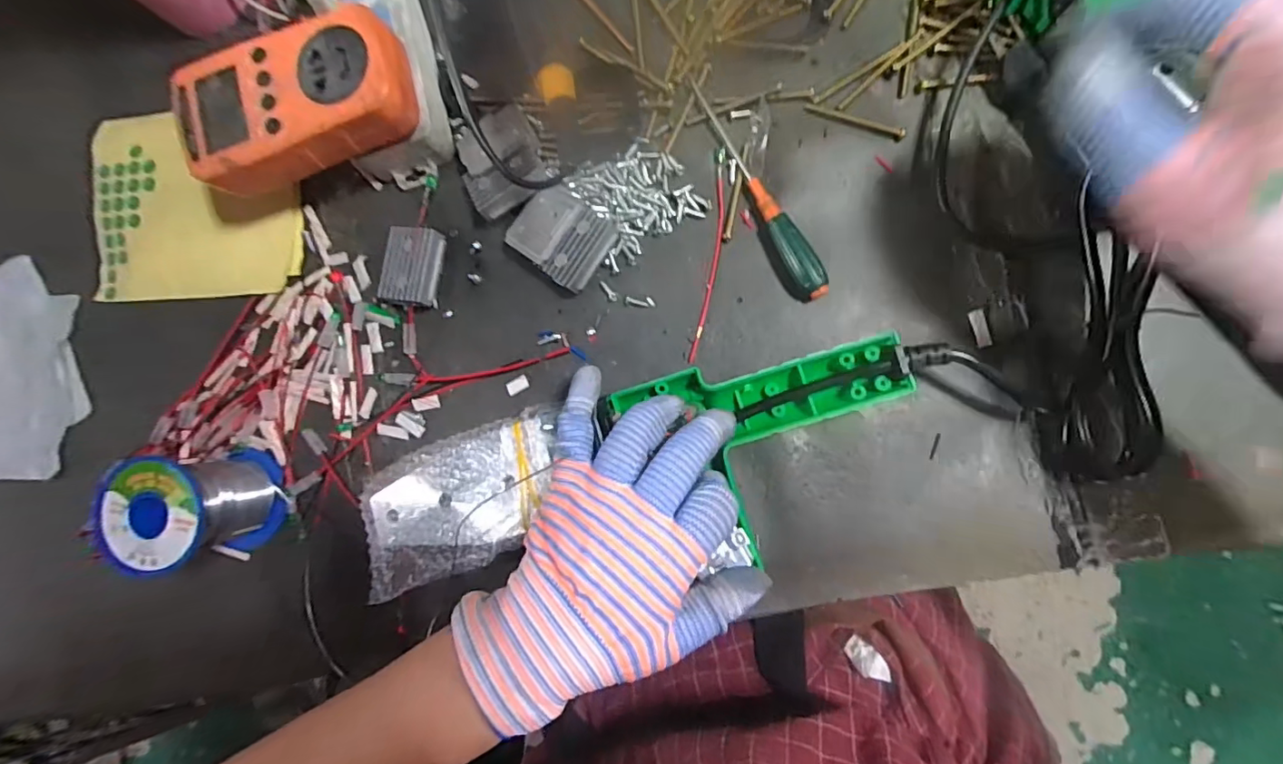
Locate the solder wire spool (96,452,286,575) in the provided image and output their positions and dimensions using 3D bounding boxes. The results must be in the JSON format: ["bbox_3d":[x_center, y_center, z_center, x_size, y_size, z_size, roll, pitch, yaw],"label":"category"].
[{"bbox_3d":[-0.273,0.076,0.329,0.072,0.061,0.064,-12,86,8],"label":"solder wire spool"}]

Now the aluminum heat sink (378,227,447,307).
[{"bbox_3d":[-0.141,-0.071,0.336,0.033,0.016,0.047,13,89,9],"label":"aluminum heat sink"}]

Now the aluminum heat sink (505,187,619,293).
[{"bbox_3d":[-0.048,-0.087,0.322,0.056,0.018,0.046,34,92,8],"label":"aluminum heat sink"}]

